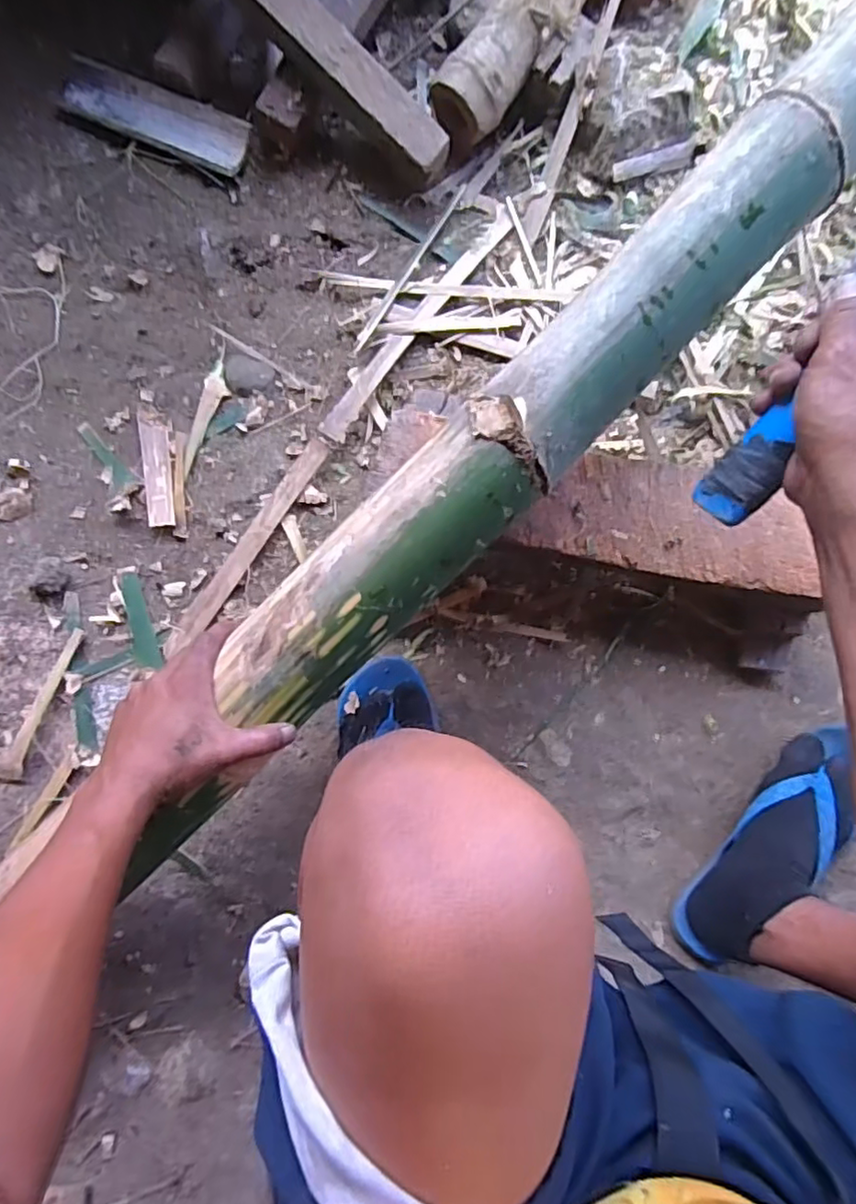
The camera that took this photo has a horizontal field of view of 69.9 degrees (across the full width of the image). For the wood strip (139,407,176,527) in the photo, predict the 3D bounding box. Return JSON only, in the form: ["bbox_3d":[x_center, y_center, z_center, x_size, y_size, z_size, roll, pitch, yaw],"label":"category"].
[{"bbox_3d":[-0.301,-0.152,0.683,0.035,0.007,0.139,-8,81,-1],"label":"wood strip"}]

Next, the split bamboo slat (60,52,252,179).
[{"bbox_3d":[-0.332,-0.588,0.739,0.251,0.016,0.074,25,82,4],"label":"split bamboo slat"}]

